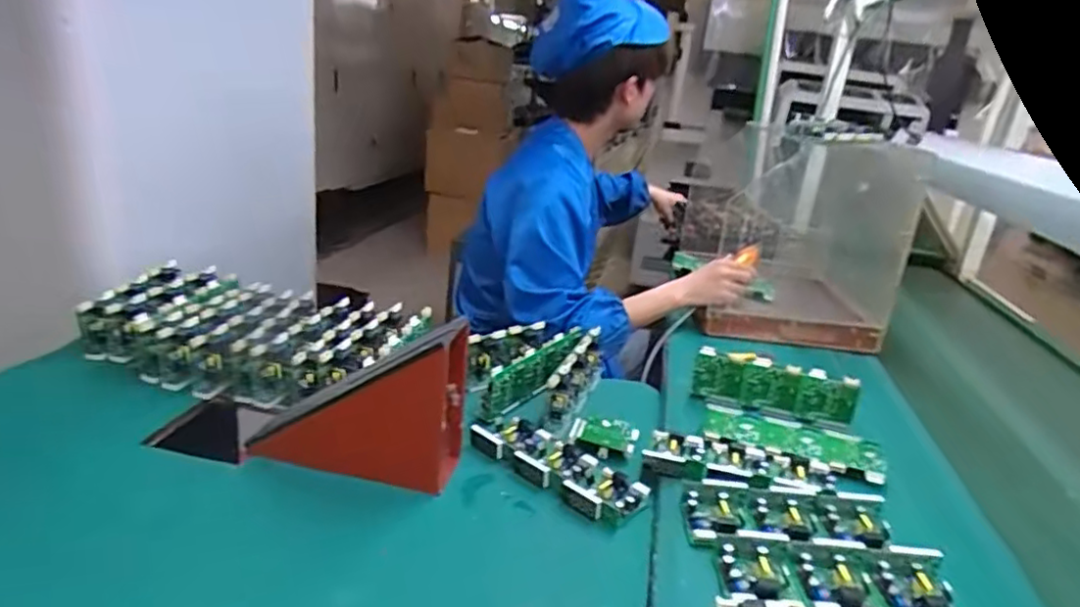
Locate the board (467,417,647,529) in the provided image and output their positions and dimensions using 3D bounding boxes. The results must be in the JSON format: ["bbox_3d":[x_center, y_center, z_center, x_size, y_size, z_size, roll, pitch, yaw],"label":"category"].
[{"bbox_3d":[0.019,0.181,0.734,0.209,0.027,0.075,19,24,29],"label":"board"}]

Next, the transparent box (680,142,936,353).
[{"bbox_3d":[0.448,-0.130,1.191,0.303,0.326,0.439,7,21,0],"label":"transparent box"}]

